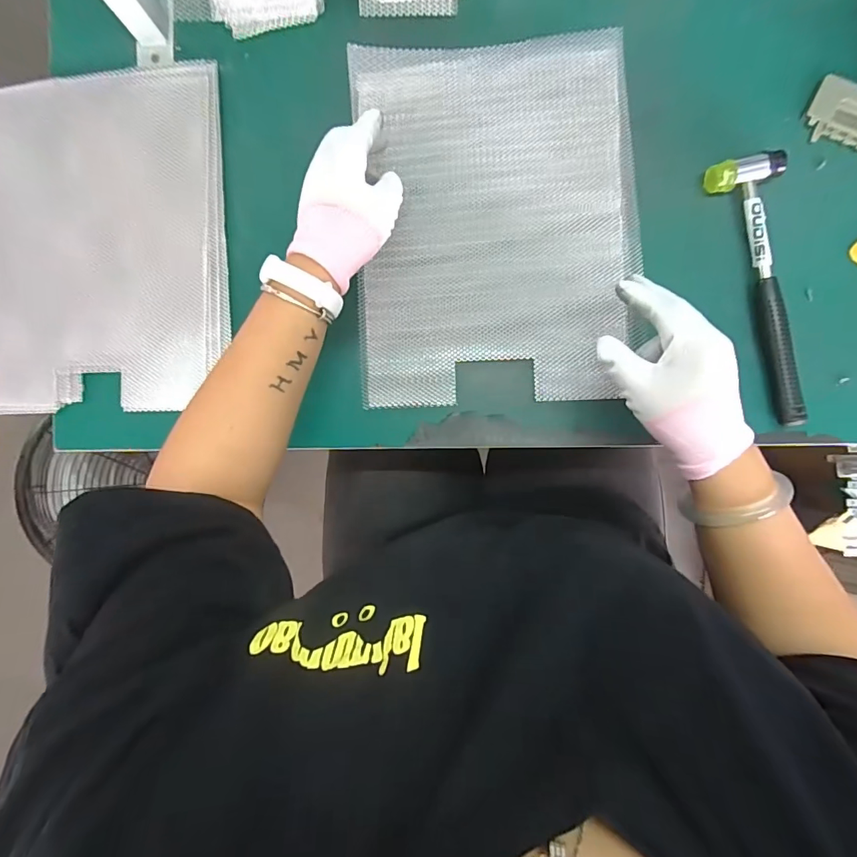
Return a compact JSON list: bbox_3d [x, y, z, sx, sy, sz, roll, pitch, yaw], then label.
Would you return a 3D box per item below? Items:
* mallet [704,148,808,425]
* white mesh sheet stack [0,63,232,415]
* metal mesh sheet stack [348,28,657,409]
[{"bbox_3d":[0.313,-0.126,0.418,0.056,0.025,0.240,-14,89,5],"label":"mallet"},{"bbox_3d":[-0.330,-0.188,0.469,0.251,0.031,0.331,0,90,5],"label":"white mesh sheet stack"},{"bbox_3d":[0.058,-0.187,0.429,0.247,0.039,0.321,-2,90,5],"label":"metal mesh sheet stack"}]

